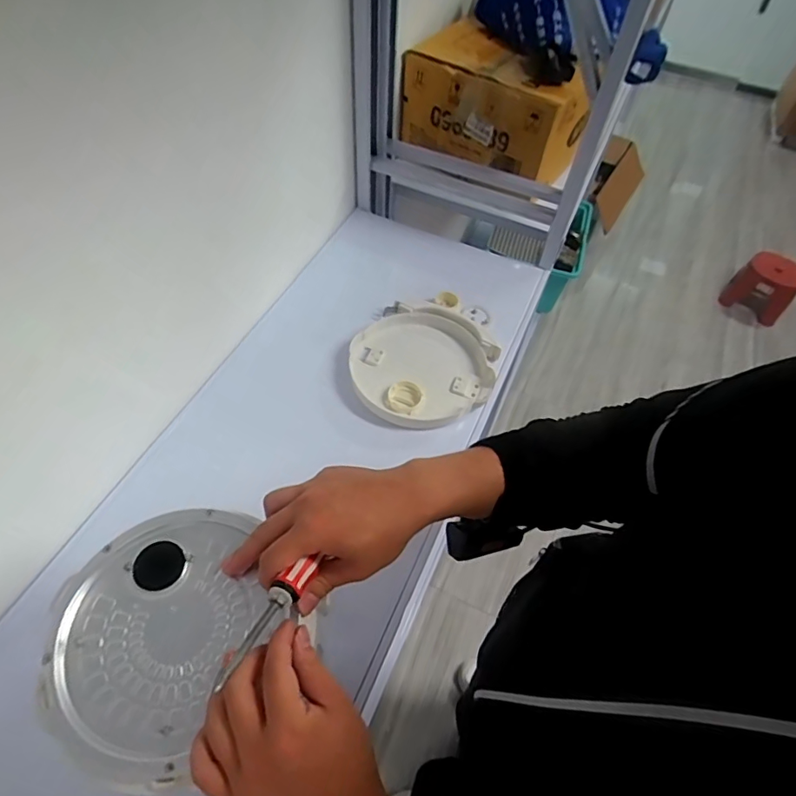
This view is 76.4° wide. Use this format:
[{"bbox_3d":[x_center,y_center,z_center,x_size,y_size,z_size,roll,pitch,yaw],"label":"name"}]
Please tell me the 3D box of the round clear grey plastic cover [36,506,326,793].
[{"bbox_3d":[-0.176,0.180,0.396,0.179,0.015,0.186,2,55,-3],"label":"round clear grey plastic cover"}]

